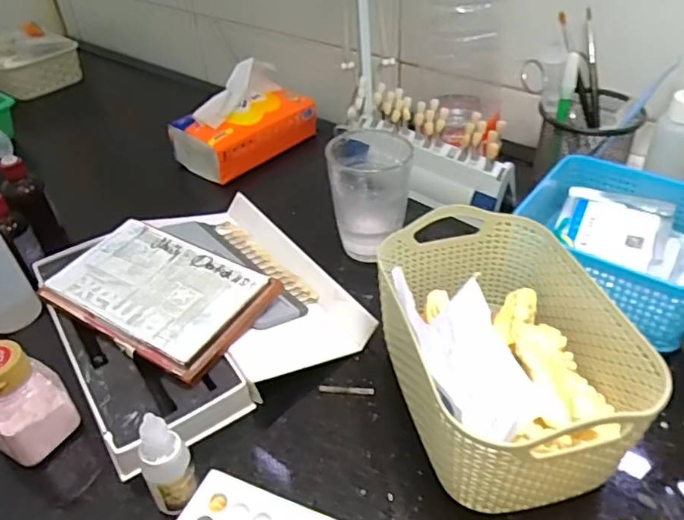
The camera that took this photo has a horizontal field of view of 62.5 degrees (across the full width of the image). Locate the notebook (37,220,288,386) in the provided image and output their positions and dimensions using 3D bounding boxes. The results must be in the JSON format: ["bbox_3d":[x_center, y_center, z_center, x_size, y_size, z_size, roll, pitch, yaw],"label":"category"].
[{"bbox_3d":[-0.131,0.023,0.405,0.146,0.023,0.092,21,45,26],"label":"notebook"}]

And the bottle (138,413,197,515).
[{"bbox_3d":[-0.090,0.106,0.291,0.021,0.063,0.017,-7,40,-5],"label":"bottle"}]

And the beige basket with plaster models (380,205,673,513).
[{"bbox_3d":[0.093,0.055,0.338,0.124,0.084,0.172,-4,40,-2],"label":"beige basket with plaster models"}]

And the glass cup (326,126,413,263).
[{"bbox_3d":[0.023,-0.053,0.463,0.061,0.108,0.065,-1,40,1],"label":"glass cup"}]

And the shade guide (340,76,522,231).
[{"bbox_3d":[0.076,-0.110,0.534,0.192,0.074,0.054,29,49,32],"label":"shade guide"}]

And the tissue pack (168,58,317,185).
[{"bbox_3d":[-0.129,-0.193,0.747,0.096,0.100,0.177,29,49,33],"label":"tissue pack"}]

